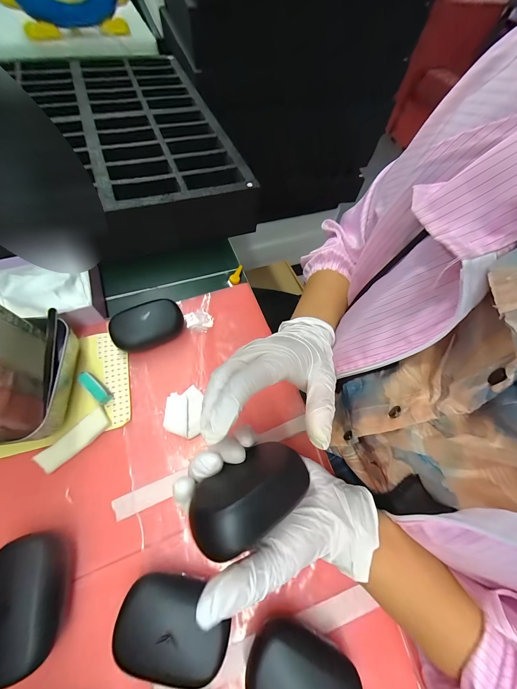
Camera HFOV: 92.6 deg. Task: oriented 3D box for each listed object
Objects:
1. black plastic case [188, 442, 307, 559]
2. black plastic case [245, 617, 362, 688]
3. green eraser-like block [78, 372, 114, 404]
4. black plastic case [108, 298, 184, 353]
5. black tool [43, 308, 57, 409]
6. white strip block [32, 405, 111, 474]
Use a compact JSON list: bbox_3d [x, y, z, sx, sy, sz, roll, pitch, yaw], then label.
[{"bbox_3d":[-0.005,0.099,0.168,0.081,0.035,0.046,-29,66,-20],"label":"black plastic case"},{"bbox_3d":[0.033,0.257,0.190,0.086,0.041,0.057,25,64,7],"label":"black plastic case"},{"bbox_3d":[-0.185,0.048,0.278,0.043,0.010,0.013,43,64,4],"label":"green eraser-like block"},{"bbox_3d":[-0.140,-0.024,0.312,0.084,0.034,0.056,-20,68,-17],"label":"black plastic case"},{"bbox_3d":[-0.226,0.012,0.268,0.008,0.008,0.104,-2,81,-6],"label":"black tool"},{"bbox_3d":[-0.190,0.099,0.258,0.025,0.007,0.070,41,67,14],"label":"white strip block"}]

